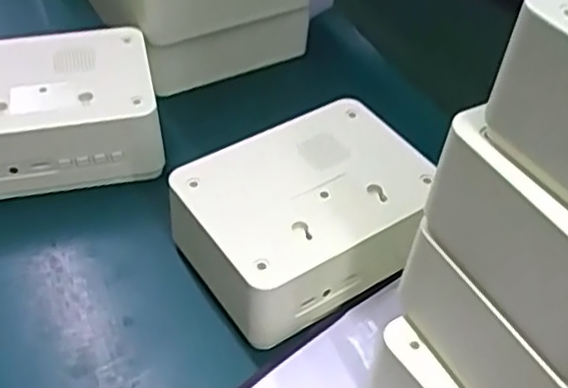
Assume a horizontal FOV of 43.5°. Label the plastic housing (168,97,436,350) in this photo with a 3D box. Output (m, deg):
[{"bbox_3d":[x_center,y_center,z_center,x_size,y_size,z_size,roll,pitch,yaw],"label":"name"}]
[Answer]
[{"bbox_3d":[0.012,0.014,0.428,0.136,0.066,0.109,-19,49,-21],"label":"plastic housing"}]

